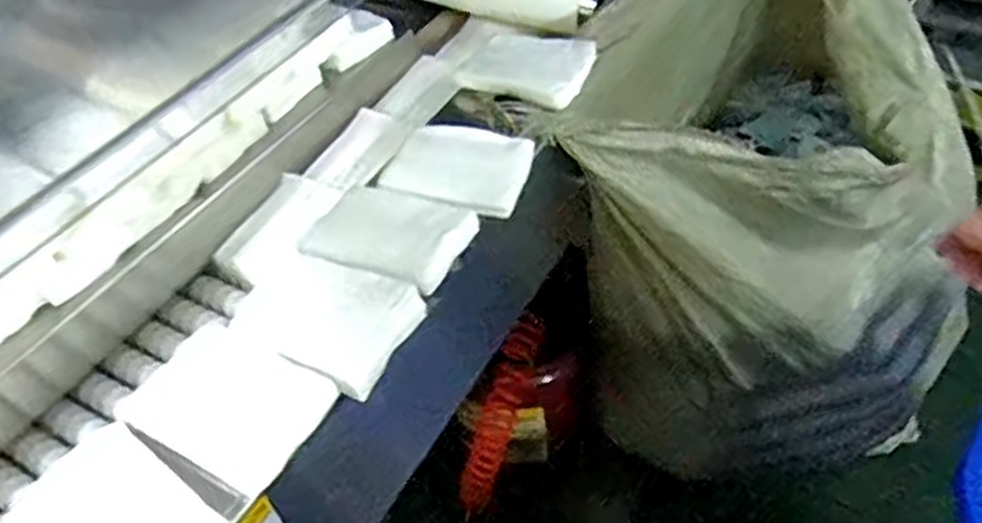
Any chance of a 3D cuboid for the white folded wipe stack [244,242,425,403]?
[{"bbox_3d":[-0.097,0.031,0.477,0.098,0.025,0.071,24,52,24],"label":"white folded wipe stack"}]

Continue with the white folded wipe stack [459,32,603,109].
[{"bbox_3d":[0.027,-0.160,0.648,0.102,0.028,0.080,17,50,20],"label":"white folded wipe stack"}]

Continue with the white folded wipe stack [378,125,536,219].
[{"bbox_3d":[-0.024,-0.068,0.570,0.099,0.013,0.078,13,48,17],"label":"white folded wipe stack"}]

